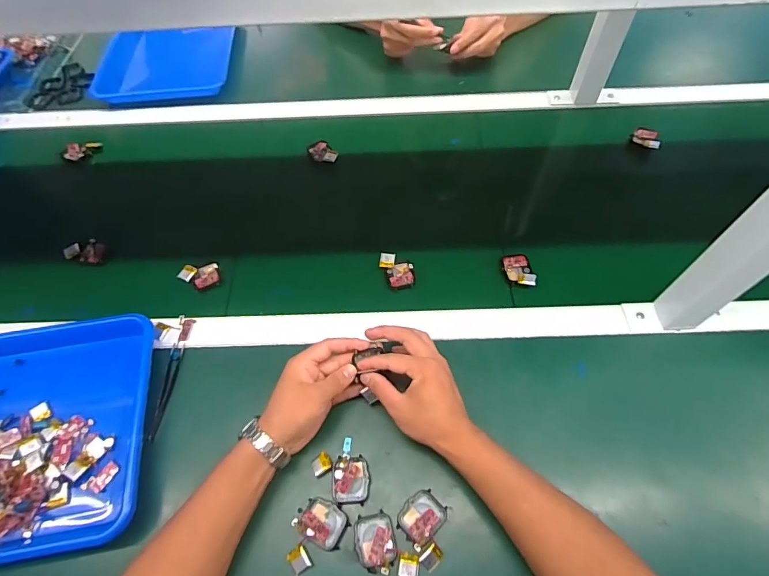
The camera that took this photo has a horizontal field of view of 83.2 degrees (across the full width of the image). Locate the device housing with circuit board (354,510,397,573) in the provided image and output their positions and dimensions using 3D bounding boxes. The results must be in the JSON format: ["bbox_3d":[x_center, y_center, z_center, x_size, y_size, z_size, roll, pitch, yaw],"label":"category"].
[{"bbox_3d":[-0.009,0.252,0.429,0.037,0.012,0.051,-12,60,-5],"label":"device housing with circuit board"}]

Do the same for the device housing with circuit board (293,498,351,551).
[{"bbox_3d":[-0.063,0.237,0.438,0.049,0.013,0.038,23,63,15],"label":"device housing with circuit board"}]

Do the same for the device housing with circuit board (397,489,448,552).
[{"bbox_3d":[0.037,0.232,0.438,0.040,0.013,0.048,35,66,20],"label":"device housing with circuit board"}]

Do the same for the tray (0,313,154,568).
[{"bbox_3d":[-0.436,0.165,0.480,0.340,0.043,0.260,-9,60,-3],"label":"tray"}]

